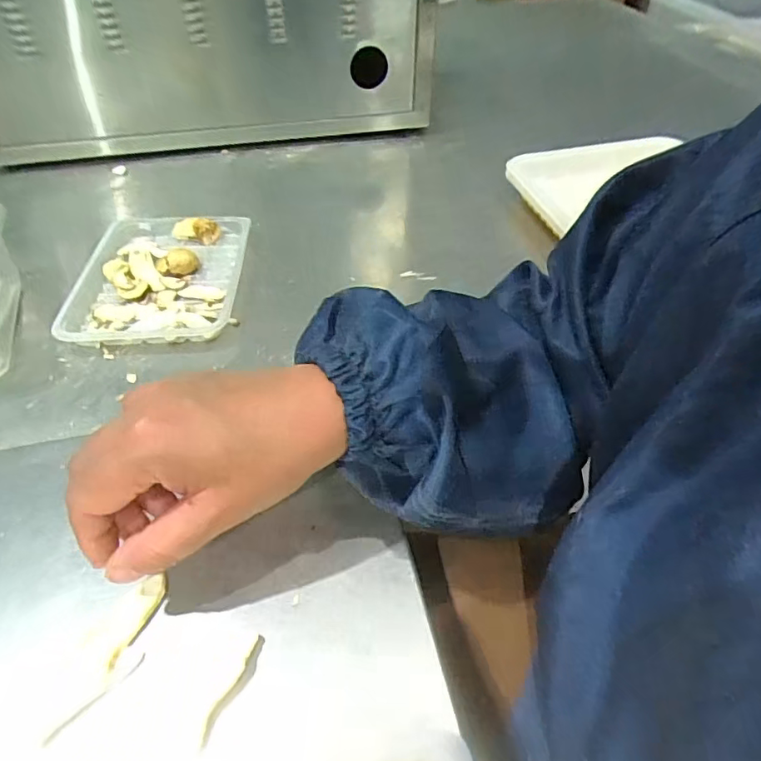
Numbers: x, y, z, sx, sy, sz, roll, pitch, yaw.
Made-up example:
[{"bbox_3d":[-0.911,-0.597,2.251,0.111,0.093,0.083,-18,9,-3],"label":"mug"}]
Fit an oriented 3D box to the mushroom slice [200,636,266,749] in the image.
[{"bbox_3d":[-0.067,0.143,0.252,0.007,0.005,0.049,18,50,17],"label":"mushroom slice"}]

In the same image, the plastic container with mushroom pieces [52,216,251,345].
[{"bbox_3d":[-0.191,-0.091,0.477,0.128,0.024,0.175,-2,47,0],"label":"plastic container with mushroom pieces"}]

